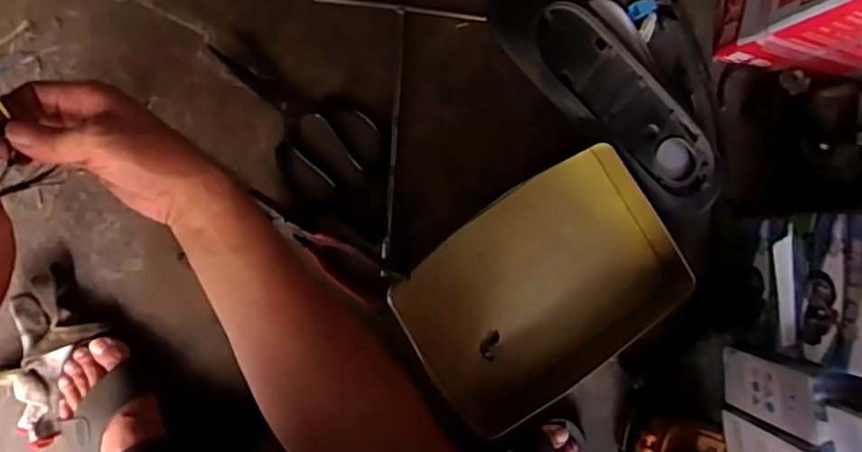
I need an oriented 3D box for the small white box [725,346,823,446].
[{"bbox_3d":[0.379,0.188,0.655,0.018,0.127,0.078,-14,92,-7],"label":"small white box"}]

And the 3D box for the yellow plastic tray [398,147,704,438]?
[{"bbox_3d":[0.128,0.077,0.655,0.303,0.061,0.225,-33,95,-6],"label":"yellow plastic tray"}]

